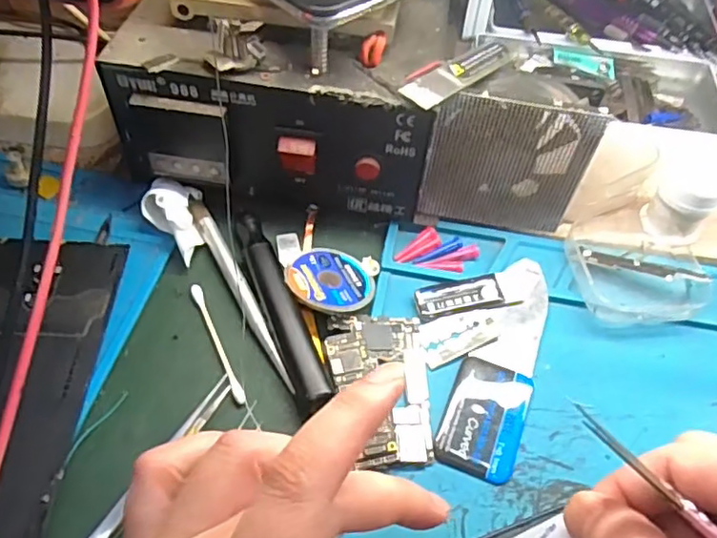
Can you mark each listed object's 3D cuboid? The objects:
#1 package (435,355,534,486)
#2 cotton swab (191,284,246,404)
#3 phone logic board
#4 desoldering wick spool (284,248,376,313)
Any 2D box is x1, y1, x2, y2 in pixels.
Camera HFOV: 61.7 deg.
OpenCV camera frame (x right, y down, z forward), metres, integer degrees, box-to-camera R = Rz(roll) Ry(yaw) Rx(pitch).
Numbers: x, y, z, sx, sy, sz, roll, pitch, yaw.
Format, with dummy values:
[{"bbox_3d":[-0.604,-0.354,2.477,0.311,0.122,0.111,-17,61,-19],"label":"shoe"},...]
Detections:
[{"bbox_3d":[0.058,0.066,0.269,0.034,0.004,0.053,18,54,11],"label":"package"},{"bbox_3d":[-0.069,0.034,0.291,0.005,0.004,0.070,-21,56,-17],"label":"cotton swab"},{"bbox_3d":[0.011,0.053,0.275,0.045,0.006,0.073,0,54,-11],"label":"phone logic board"},{"bbox_3d":[-0.014,0.005,0.305,0.044,0.004,0.043,11,40,-9],"label":"desoldering wick spool"}]

